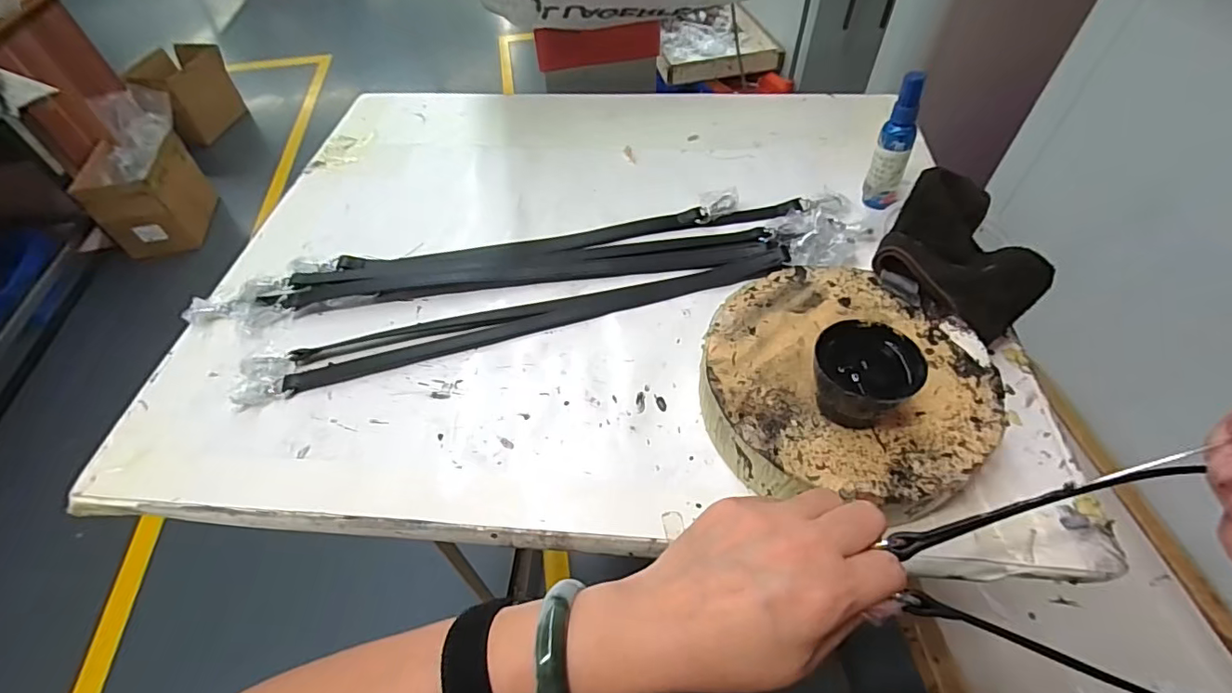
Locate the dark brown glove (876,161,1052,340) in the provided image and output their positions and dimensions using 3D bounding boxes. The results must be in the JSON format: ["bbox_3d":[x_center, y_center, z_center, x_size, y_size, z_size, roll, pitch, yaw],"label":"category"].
[{"bbox_3d":[0.283,-0.077,0.432,0.122,0.040,0.128,34,60,25],"label":"dark brown glove"}]

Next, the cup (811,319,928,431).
[{"bbox_3d":[0.158,0.020,0.347,0.059,0.046,0.061,-1,52,1],"label":"cup"}]

